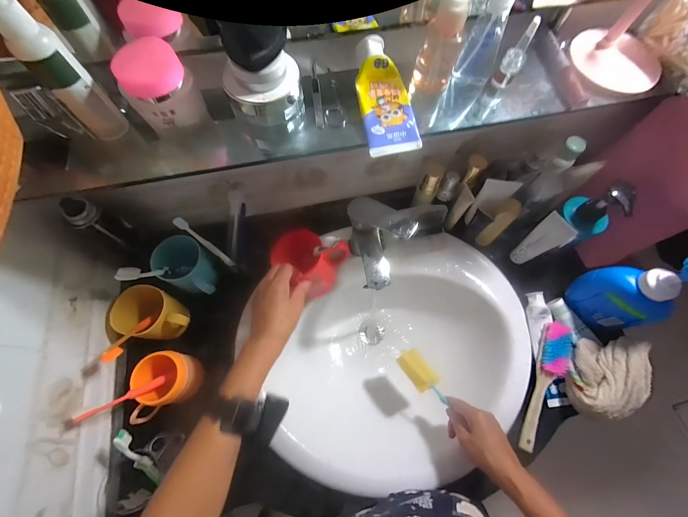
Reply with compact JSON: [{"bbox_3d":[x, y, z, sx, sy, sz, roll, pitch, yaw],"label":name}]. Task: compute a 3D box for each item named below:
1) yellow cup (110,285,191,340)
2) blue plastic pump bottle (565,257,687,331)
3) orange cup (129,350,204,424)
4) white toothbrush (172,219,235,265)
[{"bbox_3d":[-0.325,0.100,0.508,0.111,0.082,0.079,14,68,5],"label":"yellow cup"},{"bbox_3d":[0.466,0.053,0.463,0.068,0.199,0.096,-11,68,-6],"label":"blue plastic pump bottle"},{"bbox_3d":[-0.285,0.208,0.476,0.078,0.087,0.099,-2,67,-2],"label":"orange cup"},{"bbox_3d":[-0.241,-0.026,0.510,0.009,0.135,0.015,16,65,34],"label":"white toothbrush"}]

